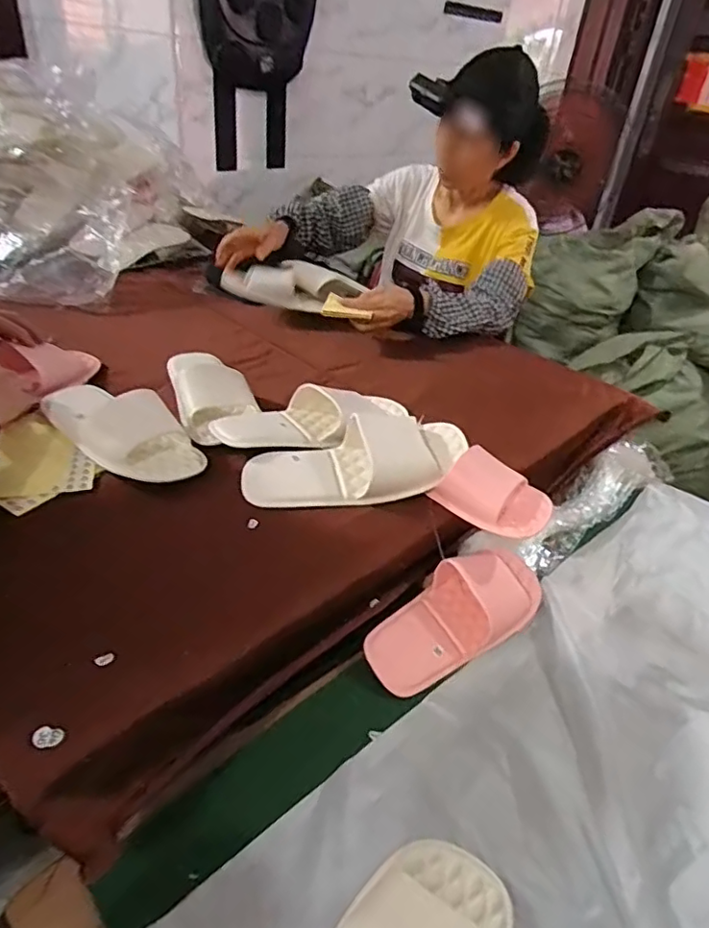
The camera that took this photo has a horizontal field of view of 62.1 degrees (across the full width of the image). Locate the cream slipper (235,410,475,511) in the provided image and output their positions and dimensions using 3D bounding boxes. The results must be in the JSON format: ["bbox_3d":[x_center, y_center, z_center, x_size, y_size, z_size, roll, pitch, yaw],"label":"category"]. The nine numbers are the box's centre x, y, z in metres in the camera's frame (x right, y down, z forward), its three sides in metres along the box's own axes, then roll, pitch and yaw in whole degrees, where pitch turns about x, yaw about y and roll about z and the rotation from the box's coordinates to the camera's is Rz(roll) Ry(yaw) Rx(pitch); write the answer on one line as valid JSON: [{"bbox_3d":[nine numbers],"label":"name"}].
[{"bbox_3d":[0.006,-0.006,0.689,0.265,0.058,0.110,-2,36,-11],"label":"cream slipper"}]

